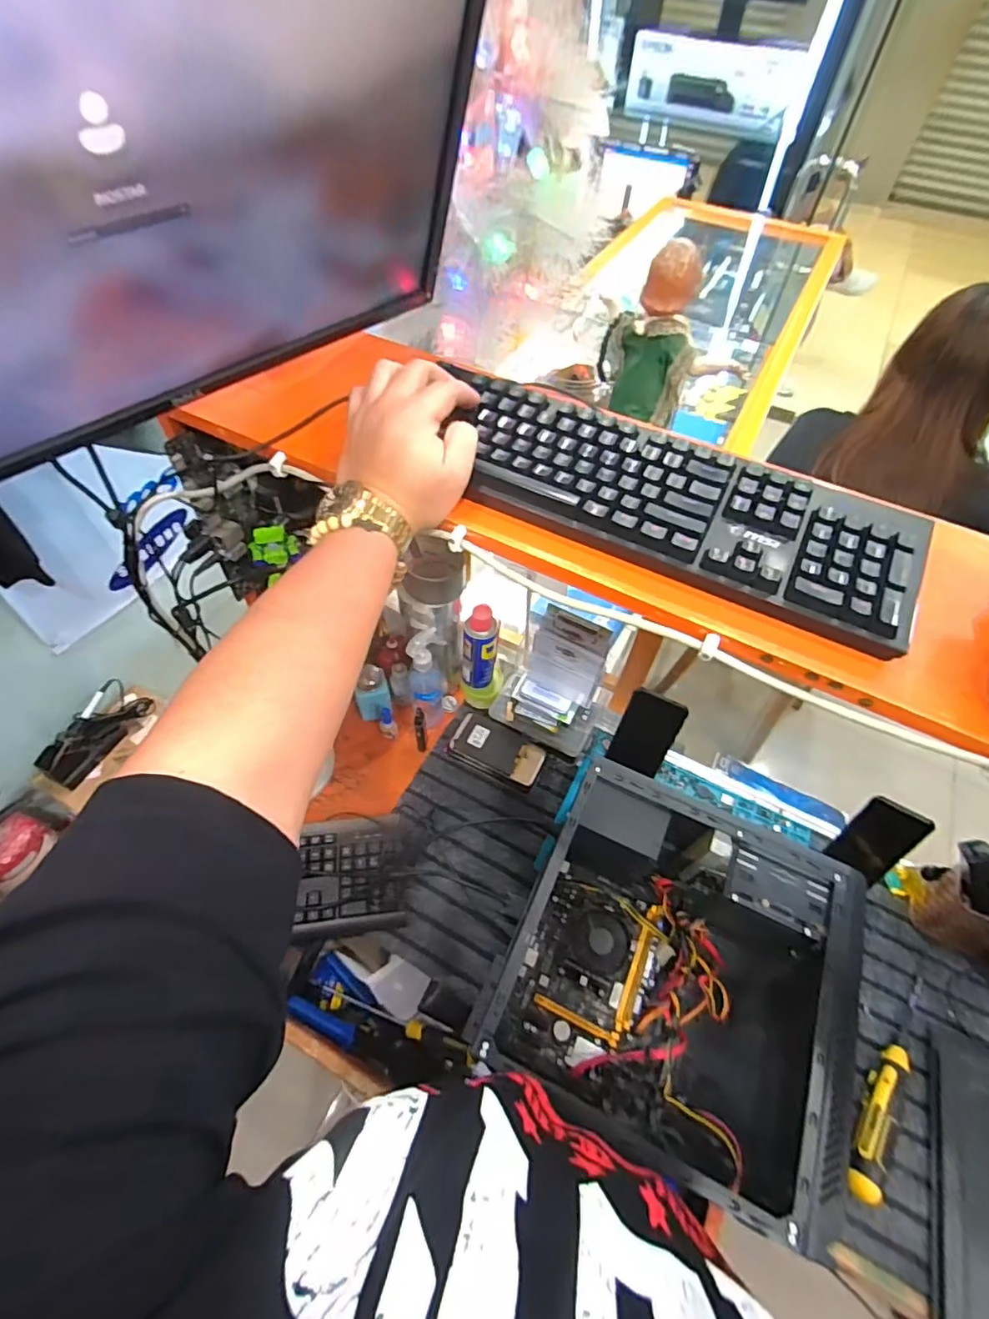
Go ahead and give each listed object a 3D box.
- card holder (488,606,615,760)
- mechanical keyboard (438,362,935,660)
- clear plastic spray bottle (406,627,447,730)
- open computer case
[{"bbox_3d":[0.083,0.027,0.798,0.150,0.191,0.101,23,57,13],"label":"card holder"},{"bbox_3d":[0.137,-0.128,0.441,0.374,0.039,0.127,27,58,14],"label":"mechanical keyboard"},{"bbox_3d":[-0.099,0.033,0.819,0.056,0.201,0.046,-8,55,-8],"label":"clear plastic spray bottle"},{"bbox_3d":[0.193,0.343,0.636,0.329,0.162,0.342,23,57,13],"label":"open computer case"}]

